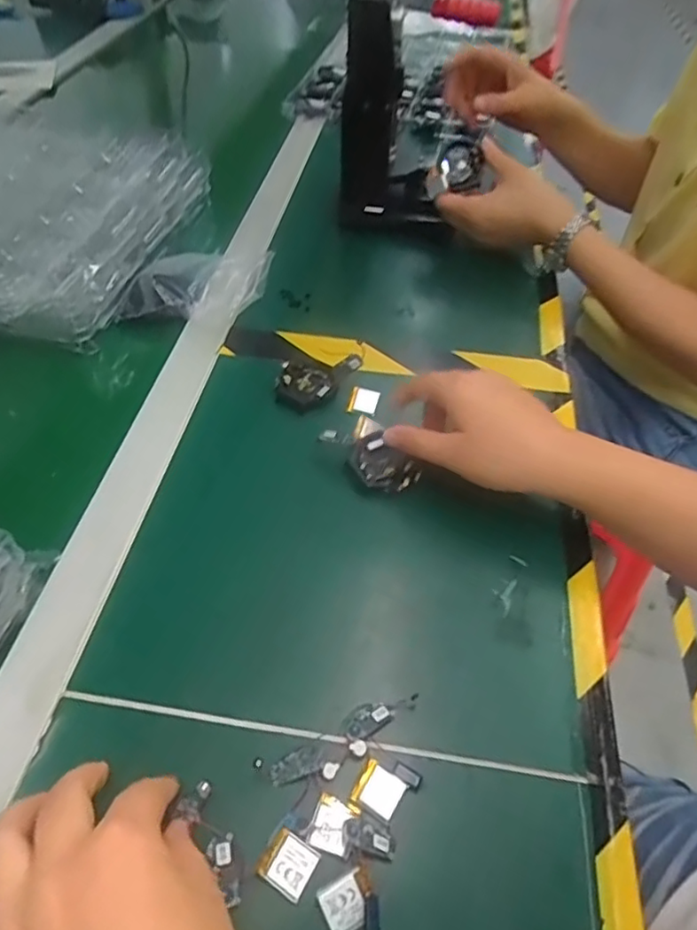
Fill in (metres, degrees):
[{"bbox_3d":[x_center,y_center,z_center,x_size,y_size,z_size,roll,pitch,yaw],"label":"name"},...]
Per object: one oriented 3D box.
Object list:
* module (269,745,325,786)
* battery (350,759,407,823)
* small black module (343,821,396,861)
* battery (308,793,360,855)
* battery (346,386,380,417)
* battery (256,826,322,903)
[{"bbox_3d":[-0.026,0.152,0.305,0.028,0.004,0.012,-23,53,-6],"label":"module"},{"bbox_3d":[0.016,0.161,0.297,0.021,0.004,0.021,26,54,19],"label":"battery"},{"bbox_3d":[0.011,0.177,0.285,0.028,0.007,0.013,27,50,-8],"label":"small black module"},{"bbox_3d":[-0.008,0.171,0.286,0.019,0.005,0.022,18,51,13],"label":"battery"},{"bbox_3d":[0.012,-0.050,0.476,0.023,0.006,0.021,17,92,13],"label":"battery"},{"bbox_3d":[-0.028,0.183,0.276,0.023,0.004,0.022,25,53,19],"label":"battery"}]

